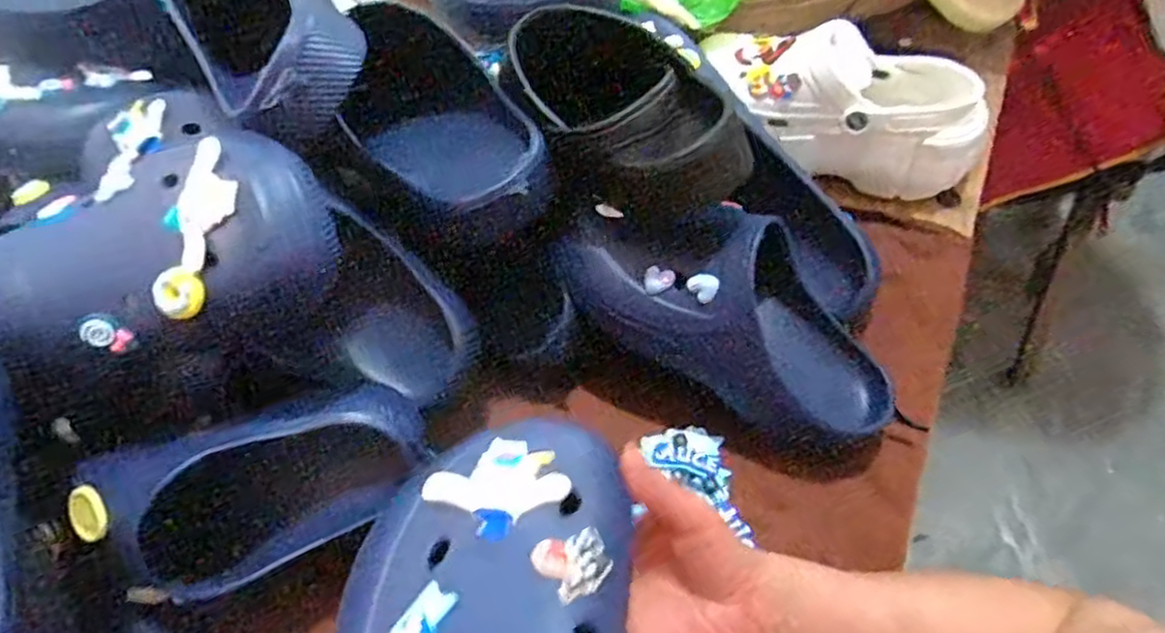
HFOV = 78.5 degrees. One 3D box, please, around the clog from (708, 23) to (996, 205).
[{"bbox_3d":[0.214,-0.183,0.593,0.233,0.103,0.105,23,63,17],"label":"clog"}]

